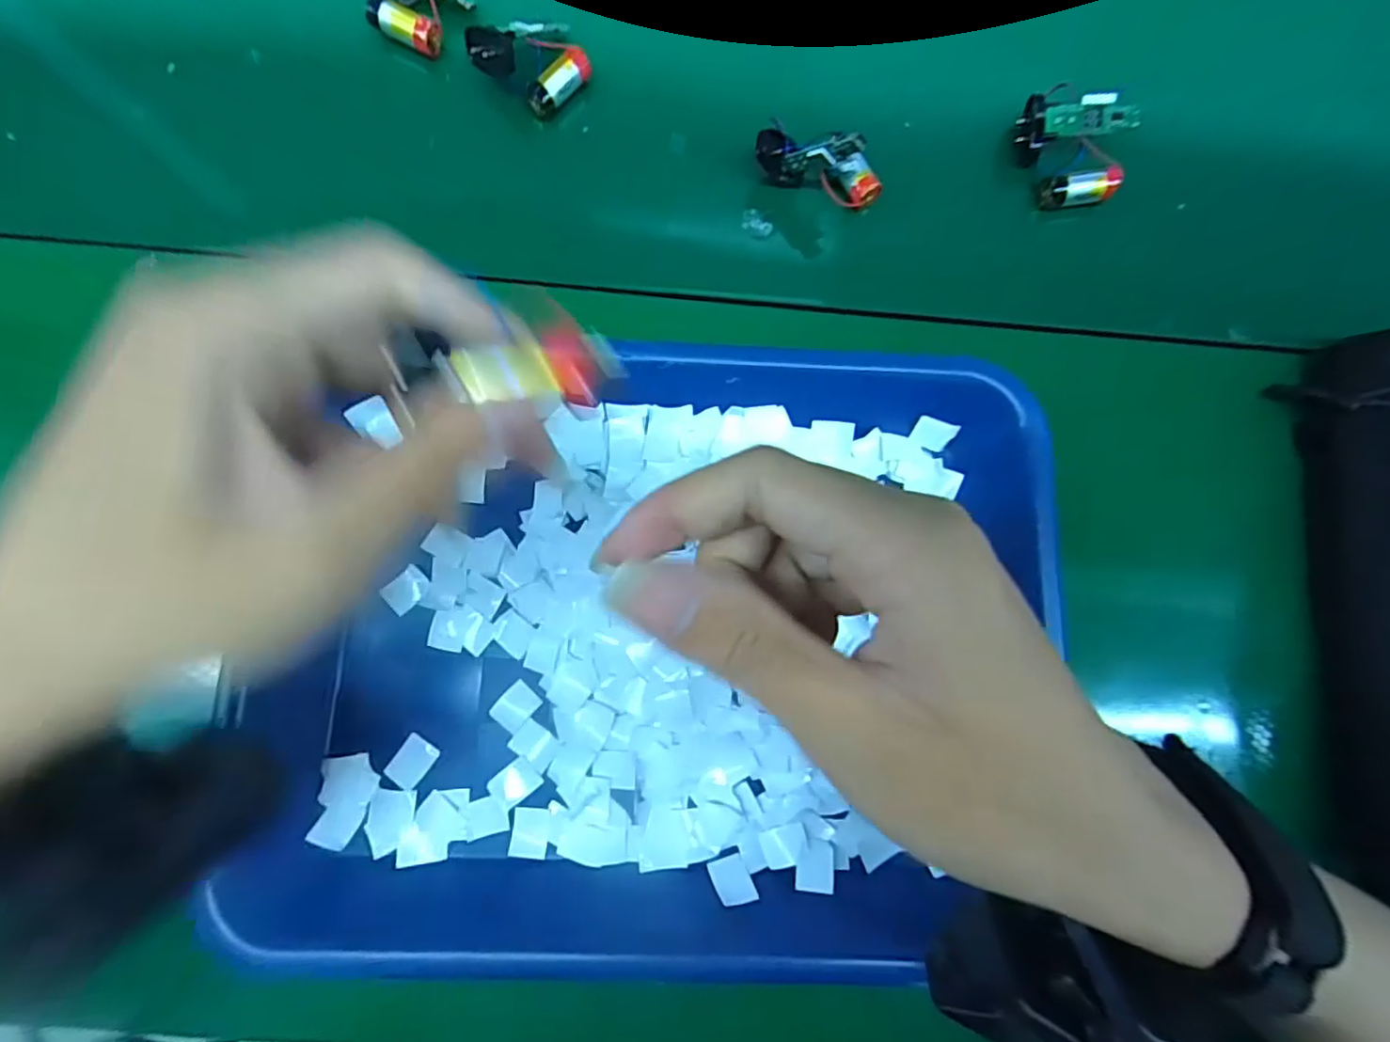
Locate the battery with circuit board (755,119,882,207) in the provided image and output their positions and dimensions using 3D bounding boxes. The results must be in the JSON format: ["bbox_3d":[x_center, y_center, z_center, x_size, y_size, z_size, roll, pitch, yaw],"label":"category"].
[{"bbox_3d":[0.063,-0.180,0.305,0.064,0.043,0.017,10,82,-1],"label":"battery with circuit board"}]

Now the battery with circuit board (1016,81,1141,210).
[{"bbox_3d":[0.198,-0.196,0.320,0.045,0.026,0.059,-16,83,-4],"label":"battery with circuit board"}]

